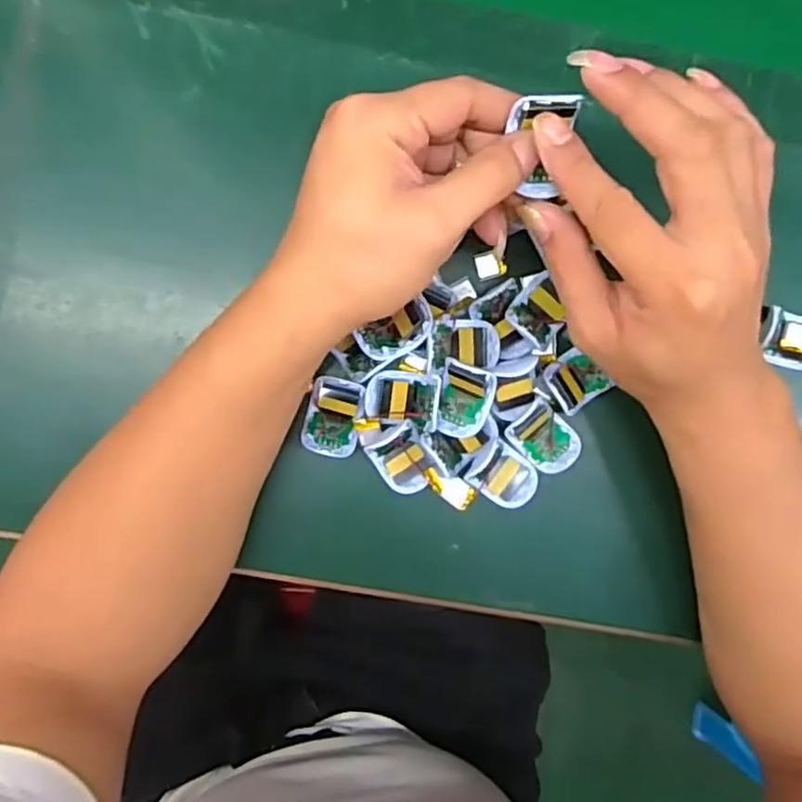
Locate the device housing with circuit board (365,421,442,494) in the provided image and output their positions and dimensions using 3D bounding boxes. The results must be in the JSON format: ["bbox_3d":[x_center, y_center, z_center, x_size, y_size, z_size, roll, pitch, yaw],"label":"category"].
[{"bbox_3d":[0.002,0.034,0.371,0.030,0.016,0.035,-33,95,-2],"label":"device housing with circuit board"}]

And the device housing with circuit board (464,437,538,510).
[{"bbox_3d":[0.059,0.043,0.379,0.036,0.008,0.030,37,90,-5],"label":"device housing with circuit board"}]

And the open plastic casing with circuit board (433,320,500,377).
[{"bbox_3d":[0.035,-0.030,0.372,0.037,0.010,0.027,-8,94,-3],"label":"open plastic casing with circuit board"}]

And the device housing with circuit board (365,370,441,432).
[{"bbox_3d":[0.001,-0.001,0.366,0.038,0.015,0.030,6,93,-4],"label":"device housing with circuit board"}]

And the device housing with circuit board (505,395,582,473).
[{"bbox_3d":[0.080,0.021,0.376,0.031,0.012,0.040,-44,95,-1],"label":"device housing with circuit board"}]

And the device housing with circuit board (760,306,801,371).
[{"bbox_3d":[0.230,-0.036,0.390,0.035,0.010,0.034,7,90,20],"label":"device housing with circuit board"}]

